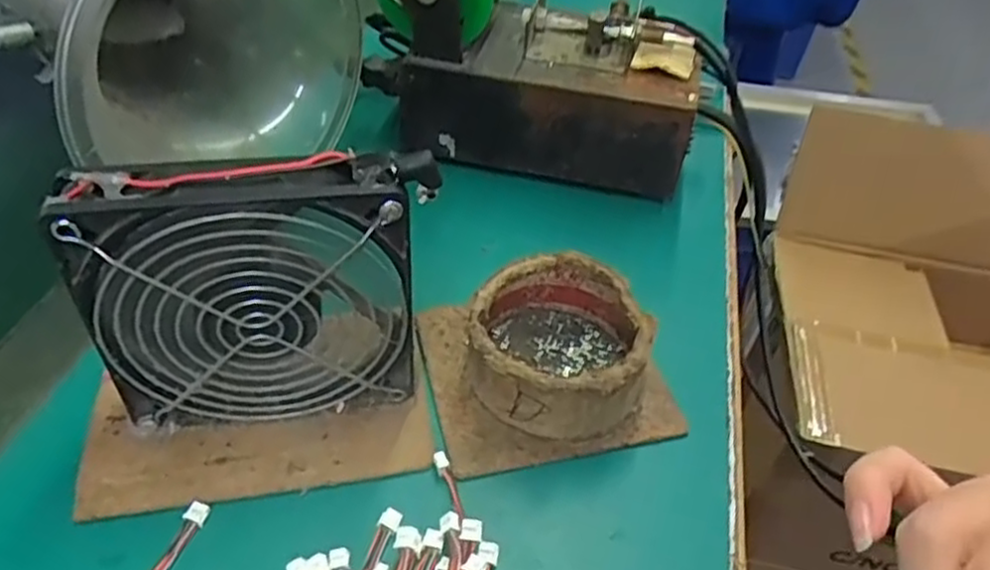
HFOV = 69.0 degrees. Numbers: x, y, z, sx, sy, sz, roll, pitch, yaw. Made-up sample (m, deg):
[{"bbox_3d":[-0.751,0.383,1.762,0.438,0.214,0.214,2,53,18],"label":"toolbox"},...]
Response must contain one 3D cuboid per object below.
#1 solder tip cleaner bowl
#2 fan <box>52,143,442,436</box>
[{"bbox_3d":[0.030,0.028,0.337,0.079,0.043,0.081,3,43,-3],"label":"solder tip cleaner bowl"},{"bbox_3d":[-0.090,0.007,0.286,0.123,0.128,0.029,-7,45,-13],"label":"fan"}]

